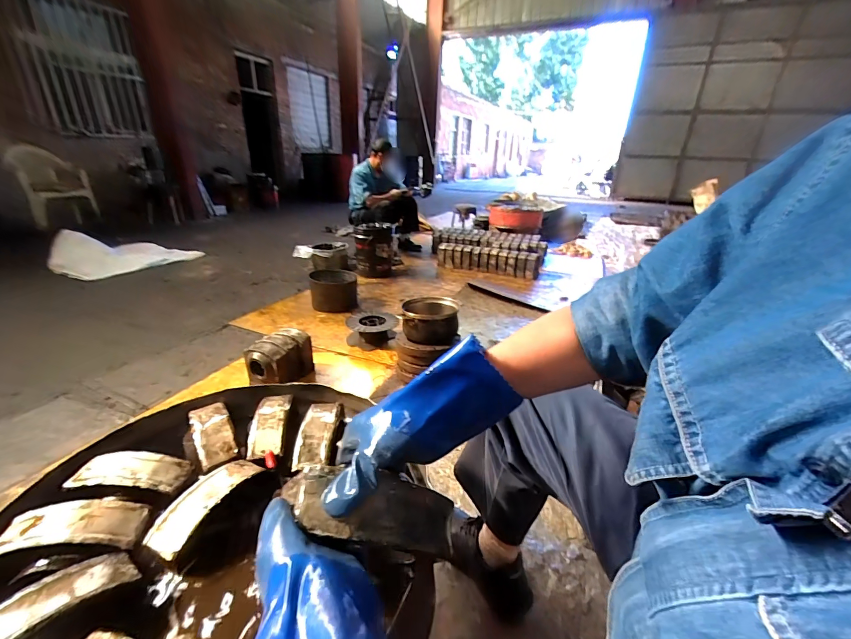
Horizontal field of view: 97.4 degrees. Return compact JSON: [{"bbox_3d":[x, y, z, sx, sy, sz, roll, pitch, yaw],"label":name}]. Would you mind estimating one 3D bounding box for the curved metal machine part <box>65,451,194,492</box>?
[{"bbox_3d":[-0.458,0.239,0.581,0.157,0.033,0.062,2,23,-4],"label":"curved metal machine part"}]

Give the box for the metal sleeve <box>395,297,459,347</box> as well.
[{"bbox_3d":[0.019,0.003,1.369,0.196,0.119,0.179,-1,29,1],"label":"metal sleeve"}]

